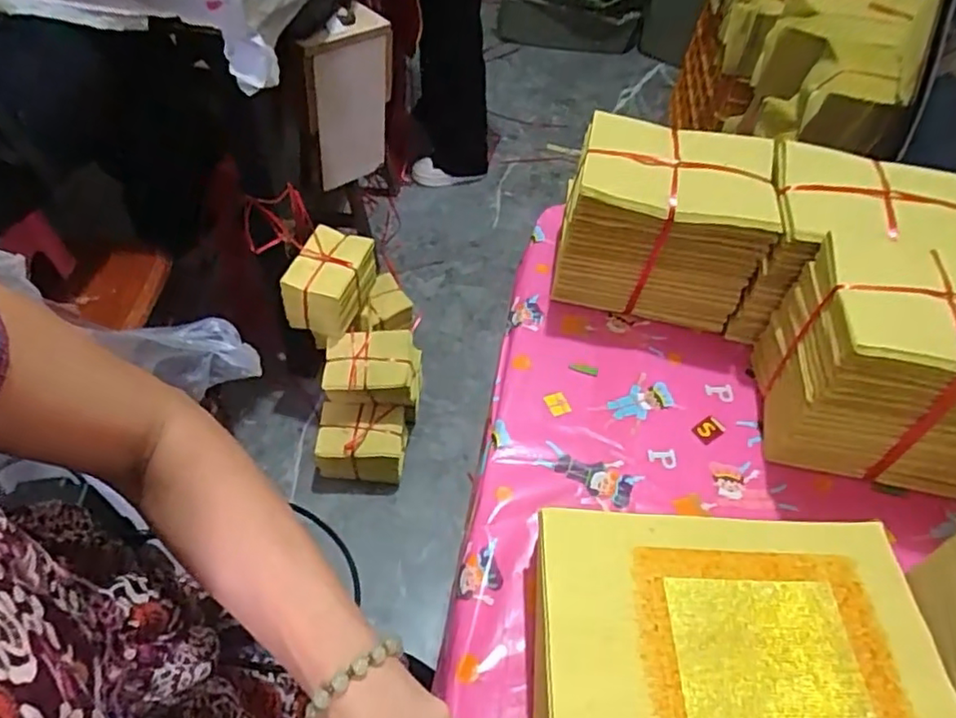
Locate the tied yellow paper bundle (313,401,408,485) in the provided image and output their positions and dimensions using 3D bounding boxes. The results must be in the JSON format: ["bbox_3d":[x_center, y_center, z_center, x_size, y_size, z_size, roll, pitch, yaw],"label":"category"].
[{"bbox_3d":[-0.232,0.176,1.281,0.173,0.138,0.120,4,52,-3],"label":"tied yellow paper bundle"}]

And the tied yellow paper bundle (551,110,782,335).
[{"bbox_3d":[0.162,-0.118,0.573,0.164,0.141,0.109,12,52,3],"label":"tied yellow paper bundle"}]

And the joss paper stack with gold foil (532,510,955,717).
[{"bbox_3d":[0.150,0.184,0.384,0.236,0.058,0.165,4,52,-3],"label":"joss paper stack with gold foil"}]

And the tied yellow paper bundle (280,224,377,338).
[{"bbox_3d":[-0.281,-0.148,1.215,0.120,0.123,0.159,21,53,10],"label":"tied yellow paper bundle"}]

